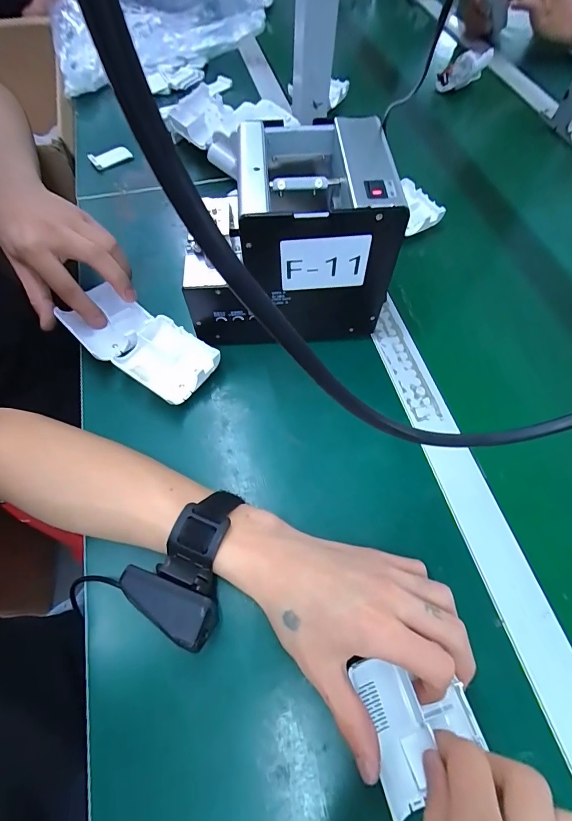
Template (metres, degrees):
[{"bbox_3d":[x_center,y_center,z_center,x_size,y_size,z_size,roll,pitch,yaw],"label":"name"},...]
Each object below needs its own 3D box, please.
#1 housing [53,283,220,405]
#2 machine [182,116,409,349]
[{"bbox_3d":[-0.147,-0.066,0.381,0.162,0.032,0.070,31,66,14],"label":"housing"},{"bbox_3d":[-0.002,-0.161,0.358,0.175,0.151,0.128,-4,62,-3],"label":"machine"}]

